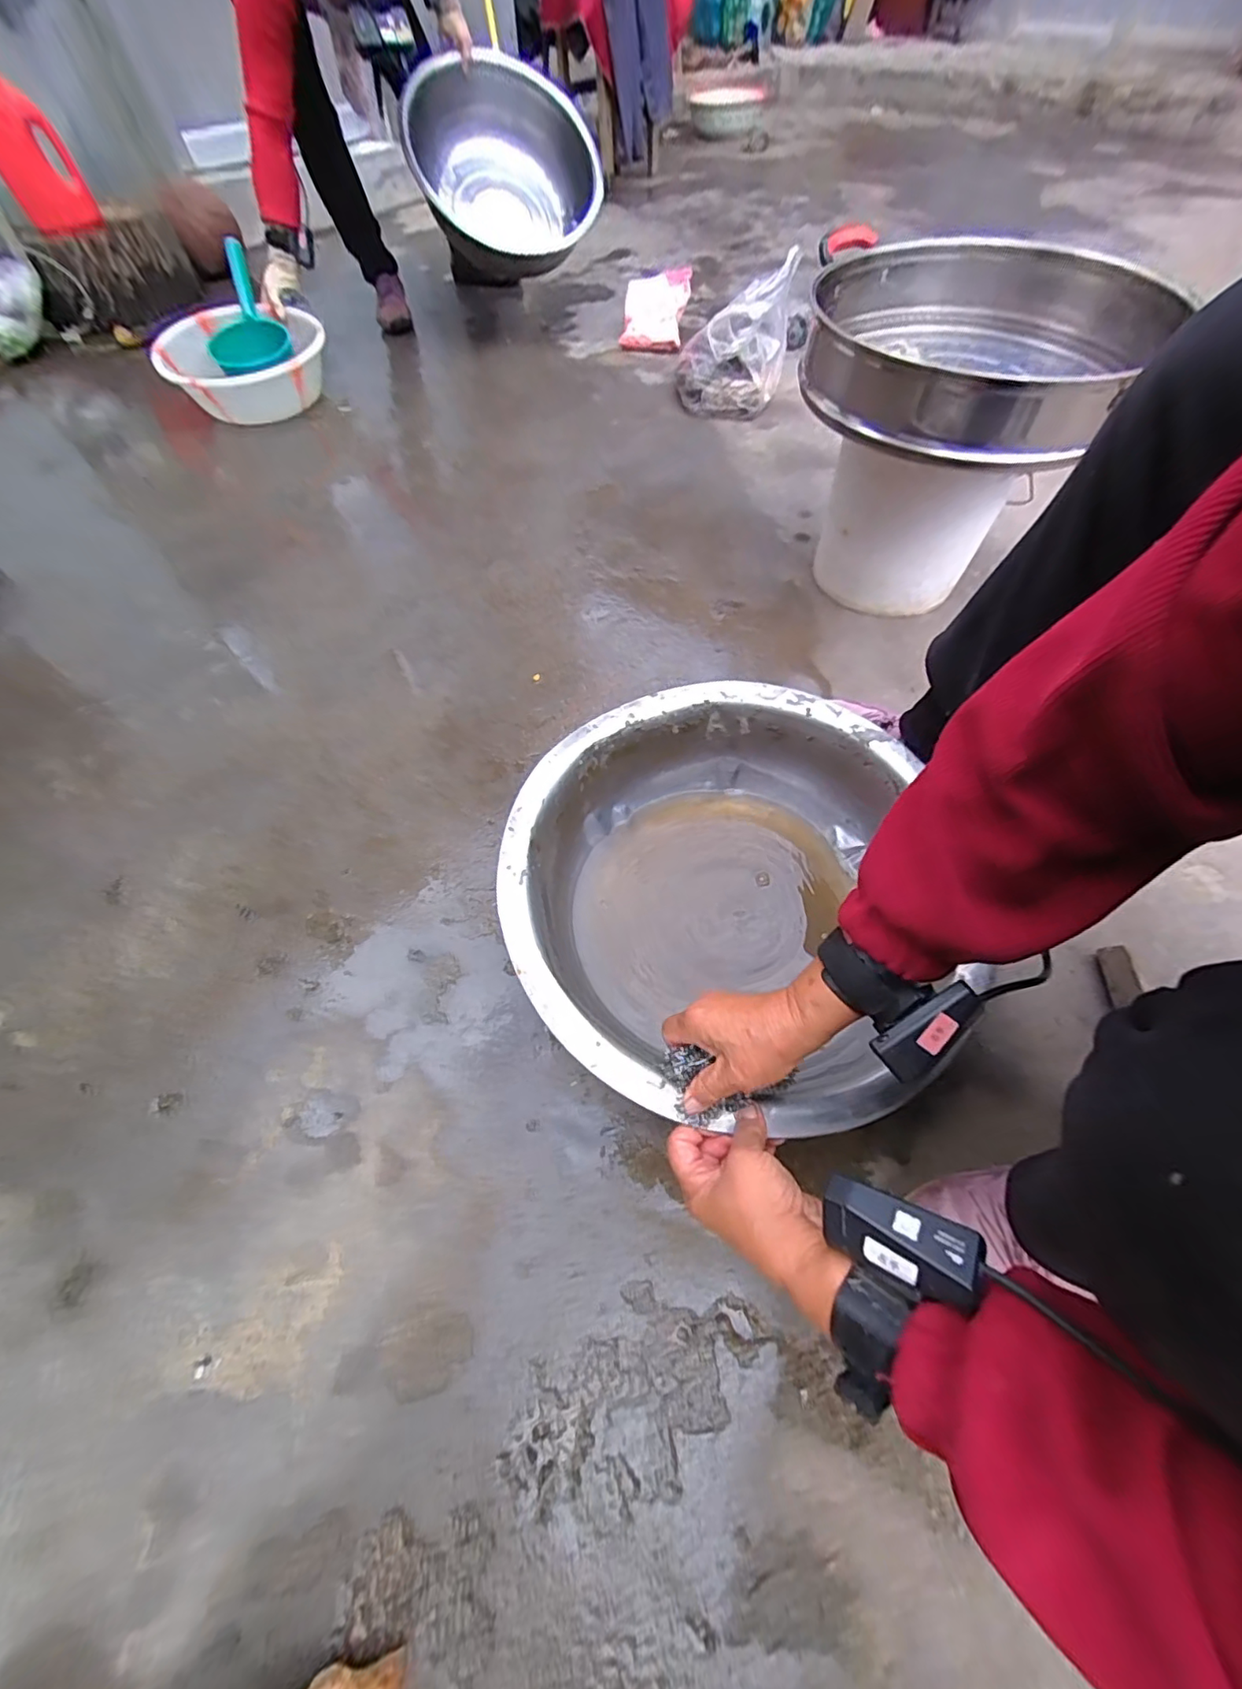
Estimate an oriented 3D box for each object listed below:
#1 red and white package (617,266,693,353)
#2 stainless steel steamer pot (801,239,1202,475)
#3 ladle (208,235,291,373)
[{"bbox_3d":[0.088,-1.361,1.399,0.146,0.111,0.192,11,59,7],"label":"red and white package"},{"bbox_3d":[0.412,-0.602,0.666,0.371,0.109,0.355,0,58,0],"label":"stainless steel steamer pot"},{"bbox_3d":[-0.824,-1.126,1.185,0.163,0.189,0.245,-20,60,-12],"label":"ladle"}]

